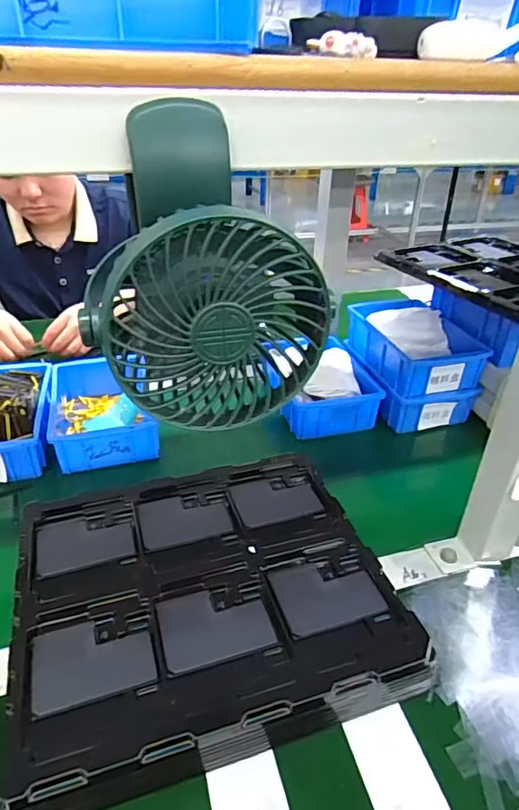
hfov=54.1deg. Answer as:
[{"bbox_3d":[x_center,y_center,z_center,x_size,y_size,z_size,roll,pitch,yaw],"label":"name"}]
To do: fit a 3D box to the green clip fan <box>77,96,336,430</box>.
[{"bbox_3d":[-0.029,-0.074,0.272,0.115,0.132,0.112,-4,33,-11],"label":"green clip fan"}]

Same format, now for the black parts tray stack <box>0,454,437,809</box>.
[{"bbox_3d":[-0.054,0.174,0.480,0.321,0.049,0.288,-10,35,-20],"label":"black parts tray stack"}]

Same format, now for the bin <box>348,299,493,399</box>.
[{"bbox_3d":[0.237,-0.102,0.806,0.140,0.067,0.213,-7,34,-16],"label":"bin"}]

